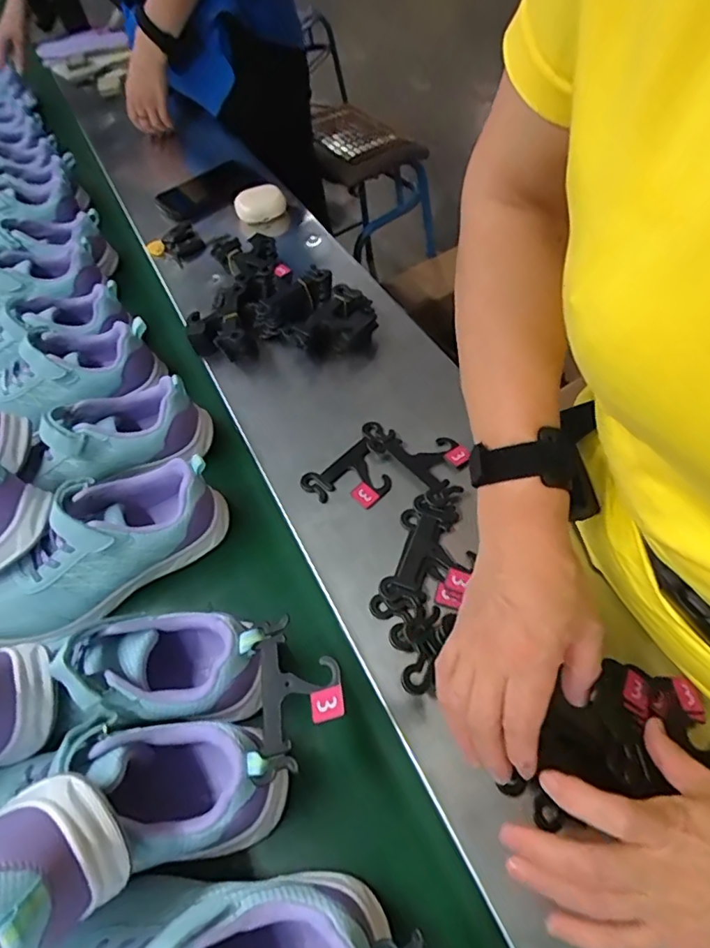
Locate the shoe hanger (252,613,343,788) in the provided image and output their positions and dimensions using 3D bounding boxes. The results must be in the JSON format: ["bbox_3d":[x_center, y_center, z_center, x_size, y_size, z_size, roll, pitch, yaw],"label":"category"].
[{"bbox_3d":[-0.040,0.137,0.354,0.068,0.011,0.097,-25,52,20],"label":"shoe hanger"}]

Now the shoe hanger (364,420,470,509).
[{"bbox_3d":[0.062,-0.022,0.520,0.065,0.010,0.120,-34,59,-18],"label":"shoe hanger"}]

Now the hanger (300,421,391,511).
[{"bbox_3d":[0.005,-0.004,0.518,0.096,0.014,0.070,-39,61,-20],"label":"hanger"}]

